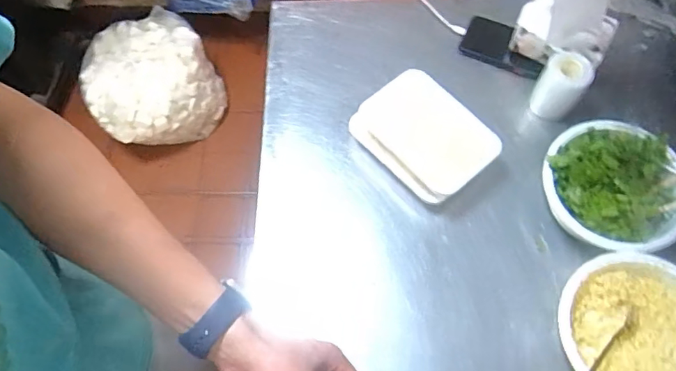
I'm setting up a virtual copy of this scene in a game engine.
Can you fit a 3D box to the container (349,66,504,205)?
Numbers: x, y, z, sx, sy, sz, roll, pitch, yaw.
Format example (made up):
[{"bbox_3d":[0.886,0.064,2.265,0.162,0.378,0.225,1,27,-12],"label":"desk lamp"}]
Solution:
[{"bbox_3d":[0.109,-0.060,0.657,0.119,0.063,0.172,-39,69,-16],"label":"container"}]

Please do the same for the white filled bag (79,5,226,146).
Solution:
[{"bbox_3d":[-0.573,-0.317,1.550,0.372,0.236,0.370,-31,67,-13],"label":"white filled bag"}]

